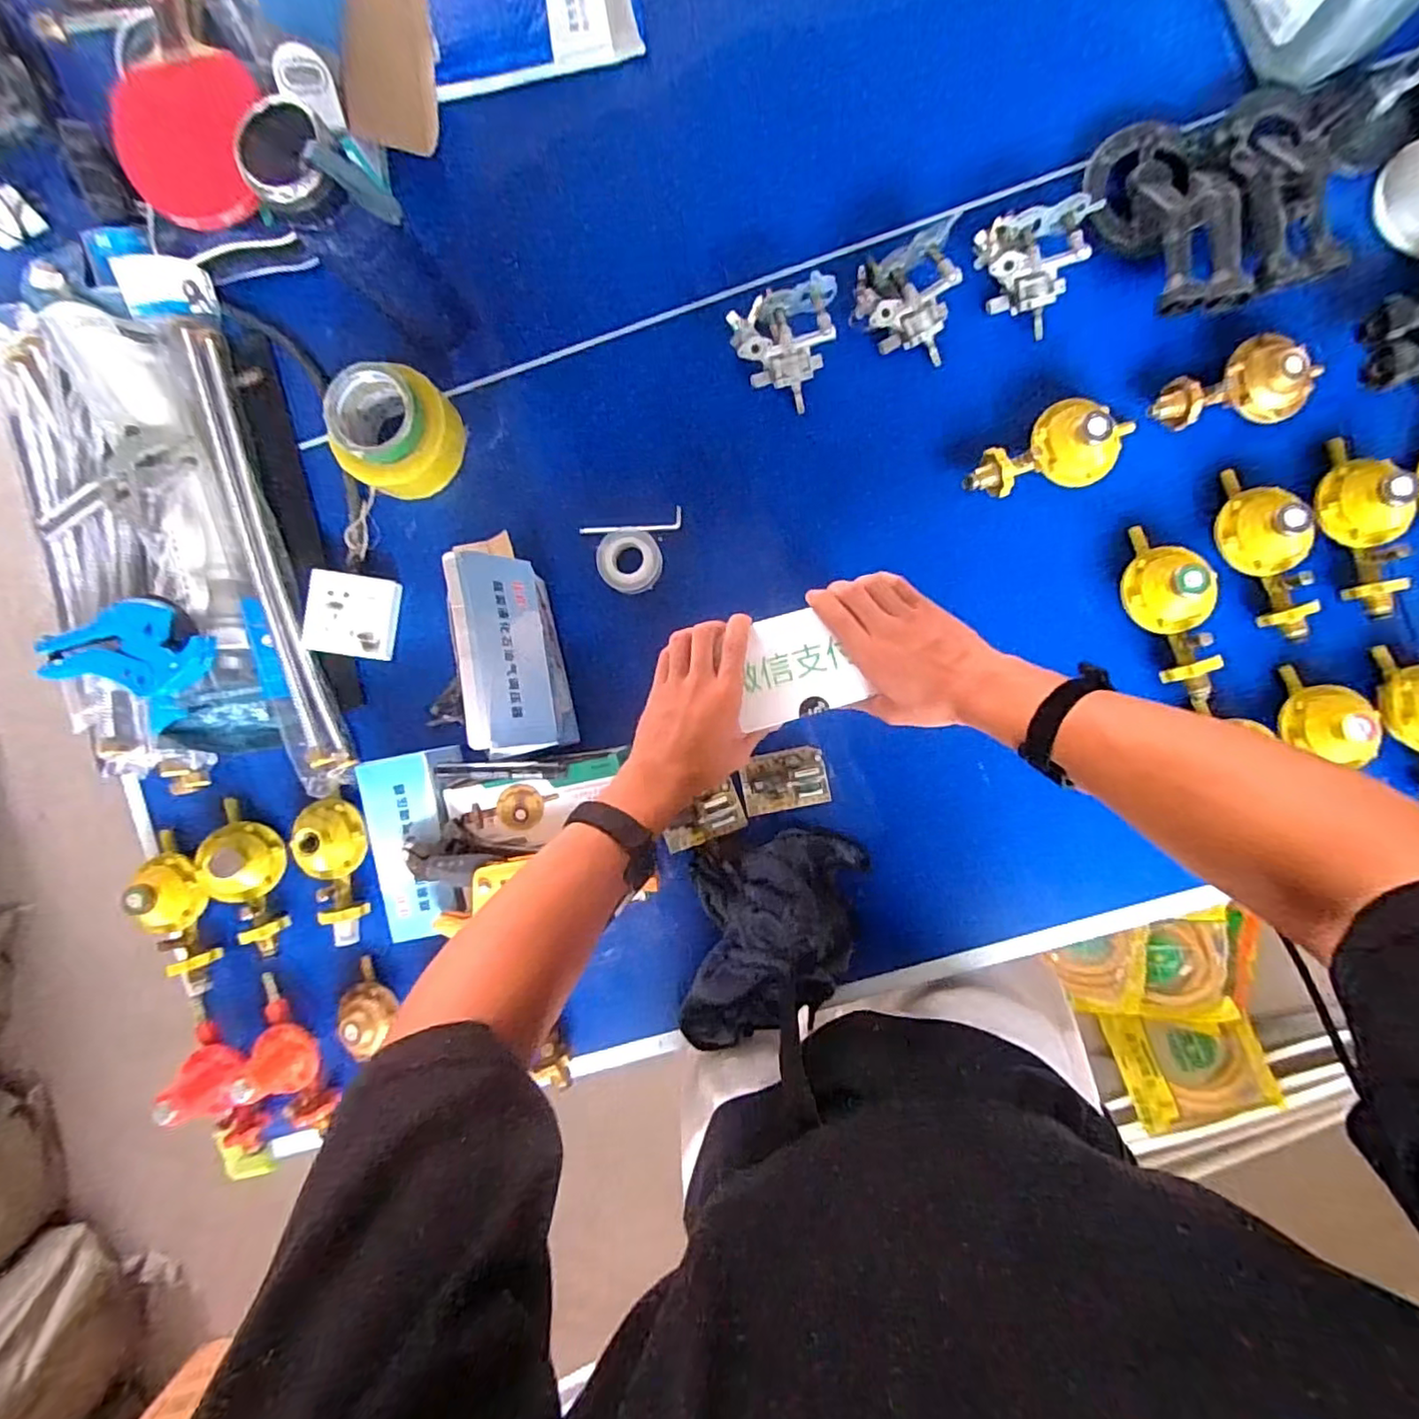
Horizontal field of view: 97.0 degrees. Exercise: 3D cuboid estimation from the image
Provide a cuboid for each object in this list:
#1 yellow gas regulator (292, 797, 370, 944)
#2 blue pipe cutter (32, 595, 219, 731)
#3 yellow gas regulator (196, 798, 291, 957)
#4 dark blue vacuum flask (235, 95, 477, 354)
[{"bbox_3d":[-0.395,0.173,0.661,0.078,0.044,0.155,-10,86,4],"label":"yellow gas regulator"},{"bbox_3d":[-0.596,-0.054,0.638,0.196,0.050,0.129,14,88,6],"label":"blue pipe cutter"},{"bbox_3d":[-0.492,0.177,0.669,0.080,0.045,0.171,-24,85,3],"label":"yellow gas regulator"},{"bbox_3d":[-0.281,-0.389,0.543,0.077,0.213,0.073,0,87,5],"label":"dark blue vacuum flask"}]

